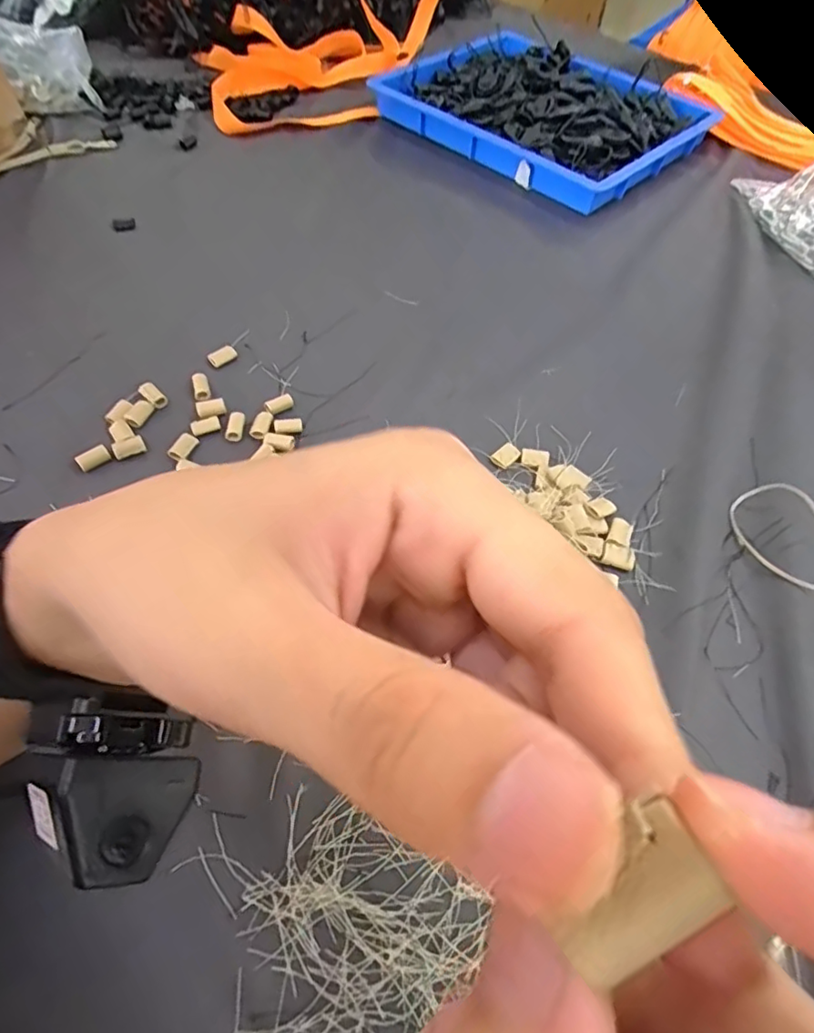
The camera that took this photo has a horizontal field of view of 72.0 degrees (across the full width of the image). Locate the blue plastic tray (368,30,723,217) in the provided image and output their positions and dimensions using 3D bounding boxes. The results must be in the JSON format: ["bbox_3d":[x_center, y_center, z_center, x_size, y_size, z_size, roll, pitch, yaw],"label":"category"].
[{"bbox_3d":[0.173,-0.515,0.699,0.284,0.046,0.344,-39,66,-24],"label":"blue plastic tray"}]

